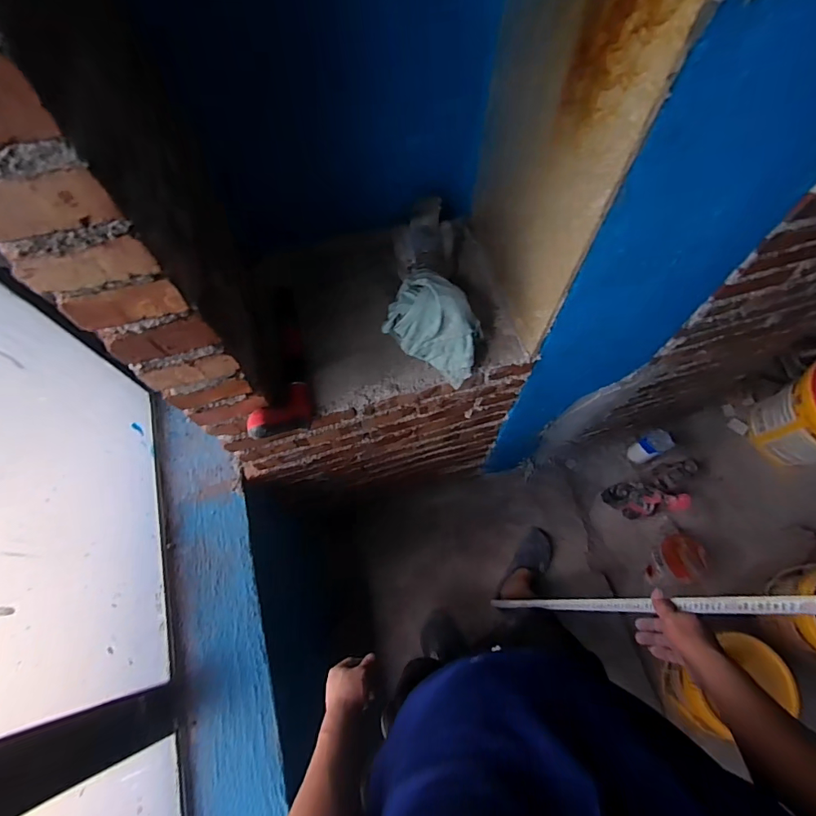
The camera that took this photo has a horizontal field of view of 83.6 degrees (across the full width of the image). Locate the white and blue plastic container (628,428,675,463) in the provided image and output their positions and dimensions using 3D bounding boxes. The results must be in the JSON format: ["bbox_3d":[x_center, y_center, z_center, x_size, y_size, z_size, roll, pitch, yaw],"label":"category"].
[{"bbox_3d":[0.816,0.134,1.547,0.076,0.175,0.074,-1,67,2],"label":"white and blue plastic container"}]

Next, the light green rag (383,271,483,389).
[{"bbox_3d":[0.042,-0.125,0.710,0.146,0.143,0.101,22,70,11],"label":"light green rag"}]

